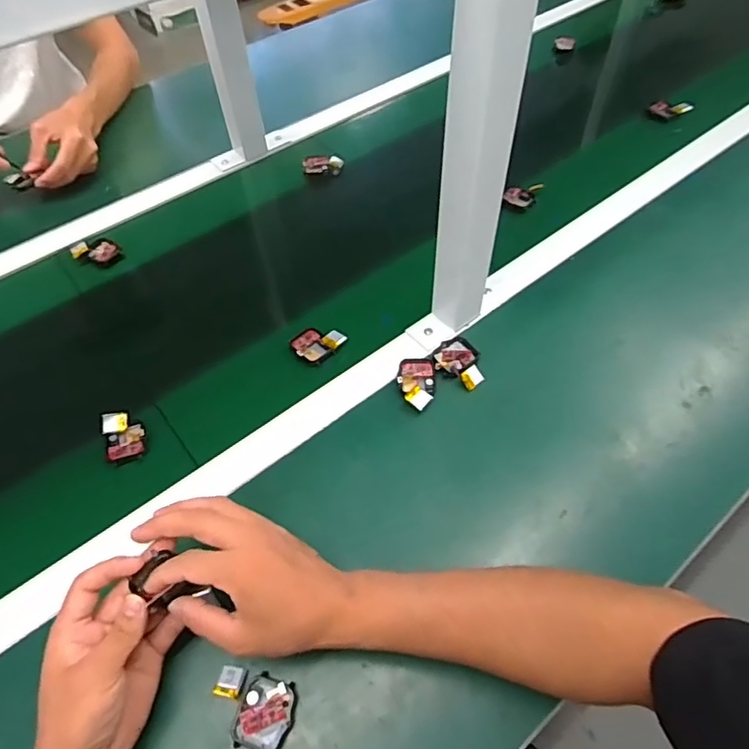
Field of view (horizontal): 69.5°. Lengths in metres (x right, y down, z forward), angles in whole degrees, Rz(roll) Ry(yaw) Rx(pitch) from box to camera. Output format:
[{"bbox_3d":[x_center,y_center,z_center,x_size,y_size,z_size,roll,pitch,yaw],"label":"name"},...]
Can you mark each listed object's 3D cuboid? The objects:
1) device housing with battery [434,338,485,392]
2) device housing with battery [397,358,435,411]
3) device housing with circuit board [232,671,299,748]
[{"bbox_3d":[0.091,-0.017,0.560,0.046,0.015,0.059,-34,60,-20],"label":"device housing with battery"},{"bbox_3d":[0.044,0.008,0.551,0.036,0.009,0.063,-5,55,-1],"label":"device housing with battery"},{"bbox_3d":[-0.079,0.247,0.393,0.041,0.009,0.047,13,57,12],"label":"device housing with circuit board"}]

